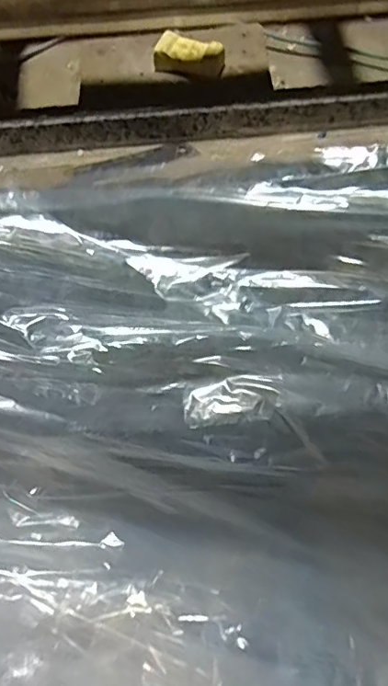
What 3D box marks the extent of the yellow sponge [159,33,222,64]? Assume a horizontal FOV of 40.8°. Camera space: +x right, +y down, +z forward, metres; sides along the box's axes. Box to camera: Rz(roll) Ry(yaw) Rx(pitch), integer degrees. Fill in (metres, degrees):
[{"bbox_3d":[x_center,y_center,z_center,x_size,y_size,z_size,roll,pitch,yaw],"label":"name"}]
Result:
[{"bbox_3d":[-0.003,-0.218,0.397,0.050,0.019,0.025,8,67,4],"label":"yellow sponge"}]

